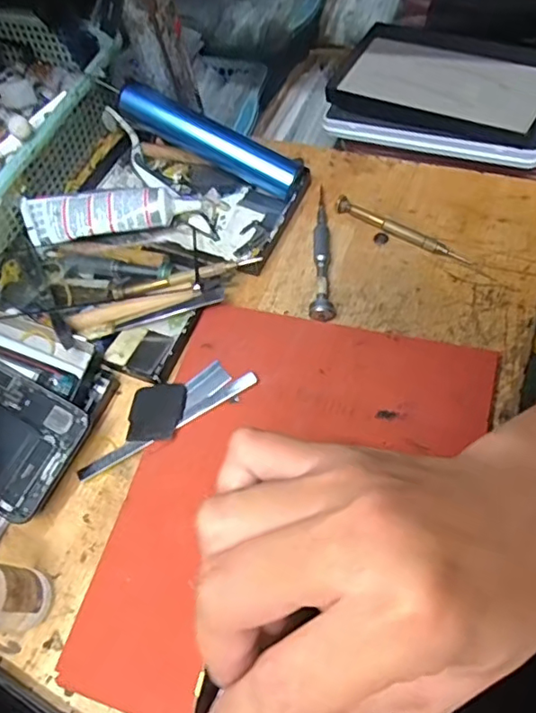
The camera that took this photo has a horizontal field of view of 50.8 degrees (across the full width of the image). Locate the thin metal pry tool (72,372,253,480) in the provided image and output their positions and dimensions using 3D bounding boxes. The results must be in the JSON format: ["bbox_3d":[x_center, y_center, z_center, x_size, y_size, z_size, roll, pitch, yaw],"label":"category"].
[{"bbox_3d":[-0.065,0.046,0.369,0.129,0.004,0.011,-31,61,-5],"label":"thin metal pry tool"}]

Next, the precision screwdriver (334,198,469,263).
[{"bbox_3d":[0.099,-0.095,0.425,0.110,0.007,0.010,30,70,22],"label":"precision screwdriver"}]

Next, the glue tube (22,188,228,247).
[{"bbox_3d":[-0.114,-0.114,0.443,0.153,0.027,0.038,-11,60,3],"label":"glue tube"}]

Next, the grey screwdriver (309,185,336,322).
[{"bbox_3d":[0.041,-0.081,0.425,0.017,0.018,0.126,-2,61,8],"label":"grey screwdriver"}]

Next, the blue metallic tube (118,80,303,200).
[{"bbox_3d":[-0.047,-0.174,0.451,0.154,0.025,0.024,28,67,1],"label":"blue metallic tube"}]

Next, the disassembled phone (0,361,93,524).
[{"bbox_3d":[-0.195,0.037,0.368,0.155,0.005,0.076,27,75,12],"label":"disassembled phone"}]

